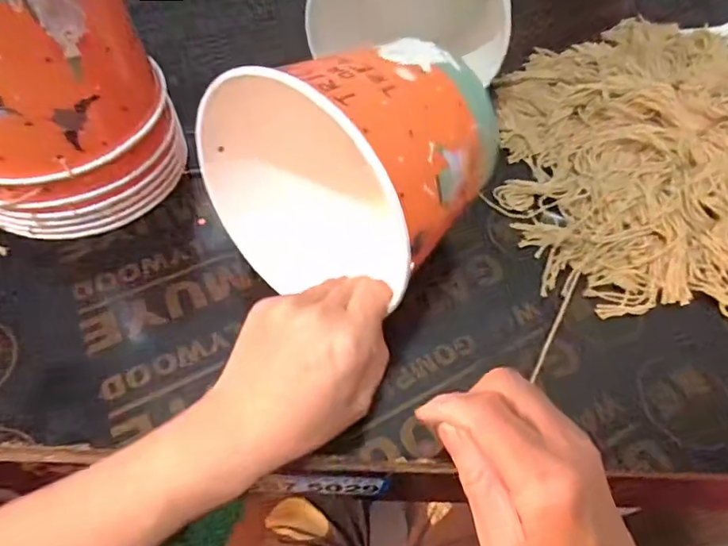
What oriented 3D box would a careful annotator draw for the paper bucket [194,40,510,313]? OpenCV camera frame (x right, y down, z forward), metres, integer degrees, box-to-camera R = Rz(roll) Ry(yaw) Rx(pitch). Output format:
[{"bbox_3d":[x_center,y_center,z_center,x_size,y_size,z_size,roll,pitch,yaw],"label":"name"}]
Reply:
[{"bbox_3d":[-0.013,-0.080,0.326,0.166,0.146,0.141,30,63,15],"label":"paper bucket"}]

